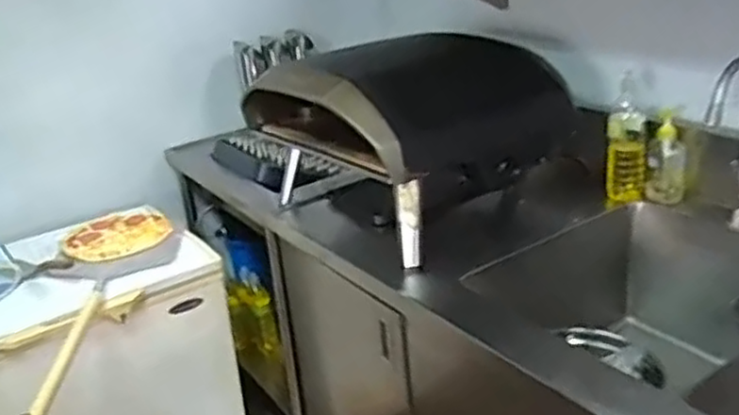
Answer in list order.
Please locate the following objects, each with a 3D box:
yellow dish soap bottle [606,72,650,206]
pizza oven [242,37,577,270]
[{"bbox_3d":[0.549,-0.102,1.547,0.087,0.203,0.056,4,24,22],"label":"yellow dish soap bottle"},{"bbox_3d":[0.056,-0.170,1.589,0.551,0.356,0.540,-22,27,-35],"label":"pizza oven"}]

